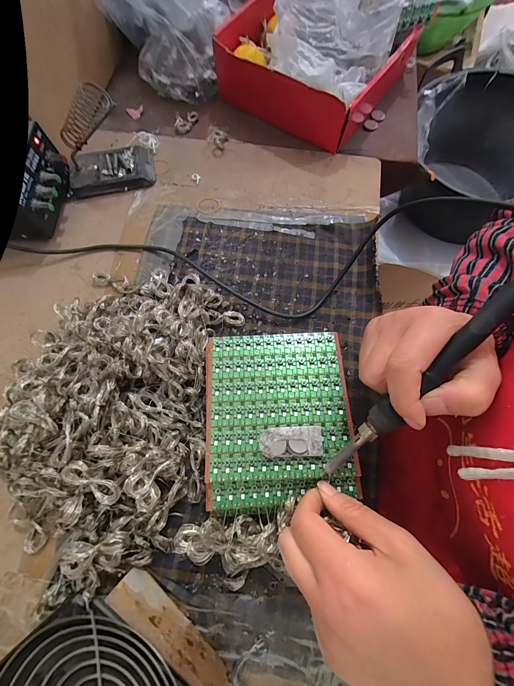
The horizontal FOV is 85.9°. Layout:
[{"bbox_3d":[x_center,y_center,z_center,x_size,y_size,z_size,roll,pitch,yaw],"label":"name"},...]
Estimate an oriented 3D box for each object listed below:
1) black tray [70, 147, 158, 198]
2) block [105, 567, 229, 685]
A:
[{"bbox_3d":[-0.196,-0.232,0.374,0.106,0.020,0.062,-14,73,-3],"label":"black tray"},{"bbox_3d":[-0.067,0.223,0.213,0.105,0.039,0.012,38,77,12],"label":"block"}]

